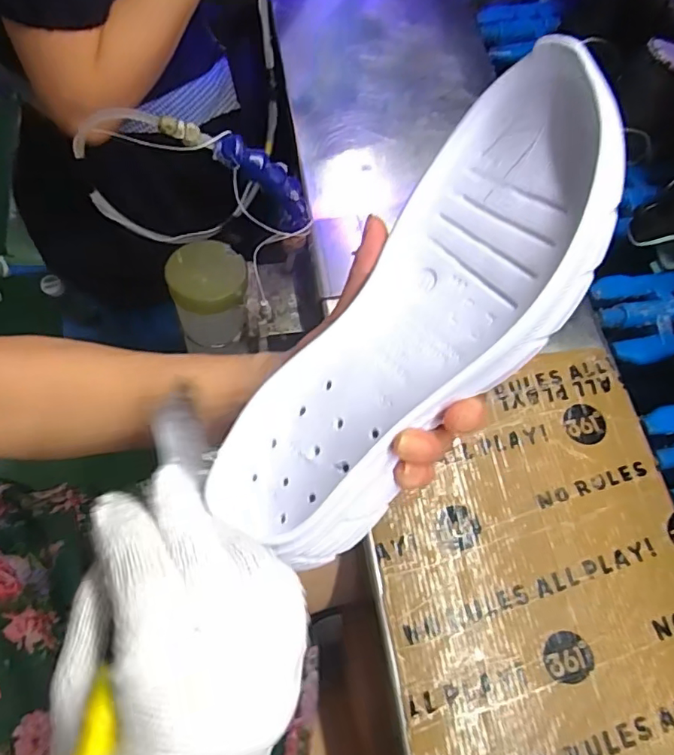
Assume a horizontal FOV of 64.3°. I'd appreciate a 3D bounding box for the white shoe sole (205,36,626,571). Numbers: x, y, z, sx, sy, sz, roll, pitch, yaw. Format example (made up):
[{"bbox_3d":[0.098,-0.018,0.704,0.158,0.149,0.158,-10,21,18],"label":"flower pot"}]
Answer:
[{"bbox_3d":[0.036,-0.027,0.256,0.098,0.045,0.249,40,99,17],"label":"white shoe sole"}]

